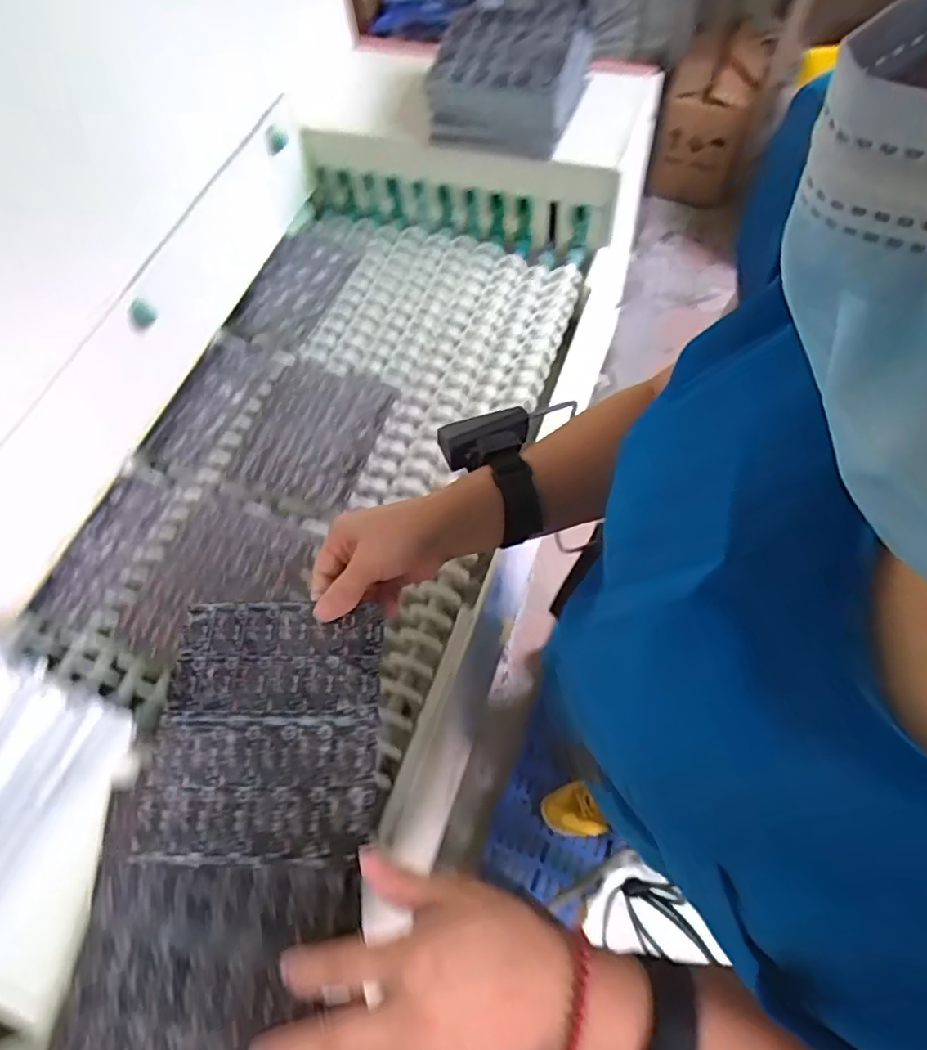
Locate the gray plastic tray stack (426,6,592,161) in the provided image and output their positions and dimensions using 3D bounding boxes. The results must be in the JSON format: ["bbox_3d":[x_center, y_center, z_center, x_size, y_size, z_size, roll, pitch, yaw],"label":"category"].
[{"bbox_3d":[0.053,-0.533,0.737,0.163,0.094,0.176,14,65,13],"label":"gray plastic tray stack"}]

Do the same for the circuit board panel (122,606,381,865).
[{"bbox_3d":[-0.132,0.132,0.408,0.146,0.009,0.164,-1,65,2],"label":"circuit board panel"}]

